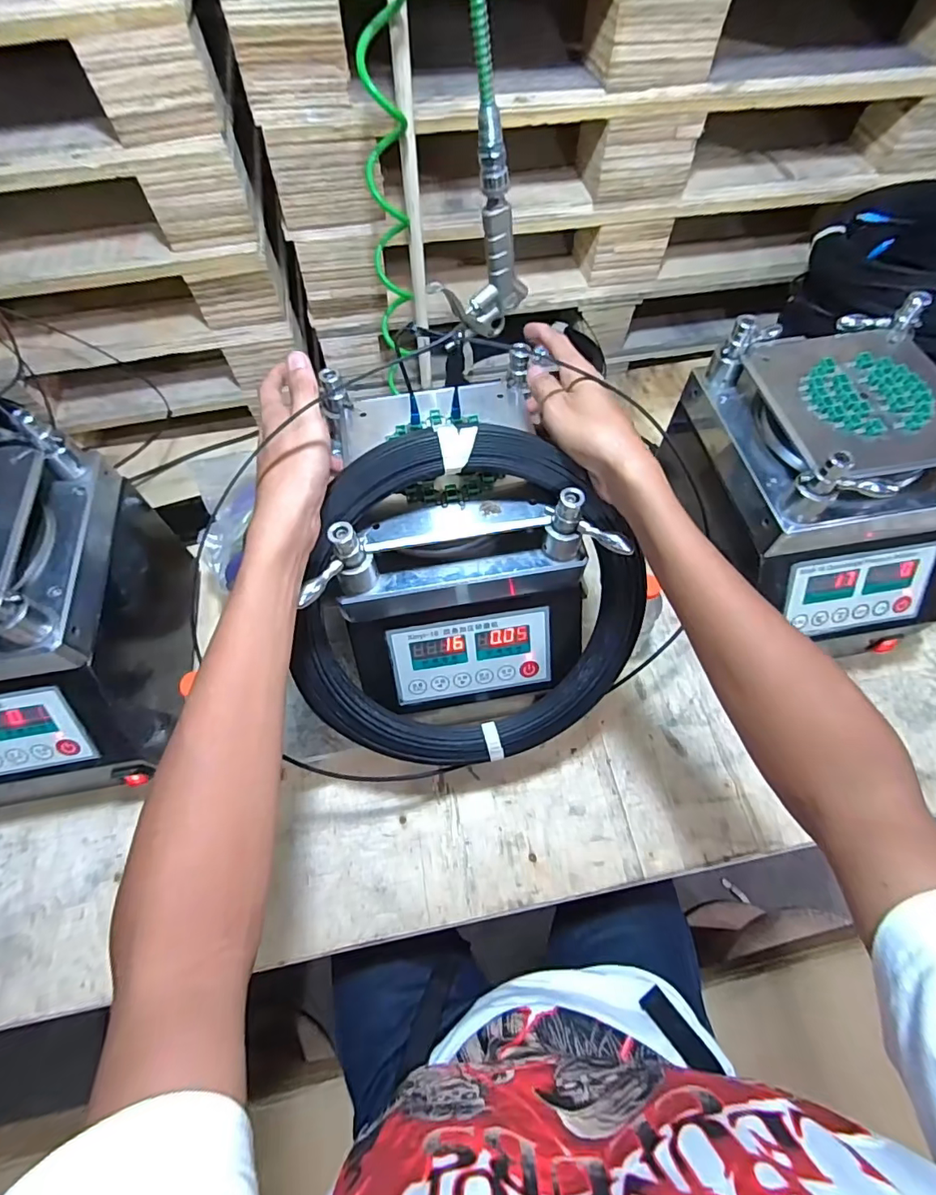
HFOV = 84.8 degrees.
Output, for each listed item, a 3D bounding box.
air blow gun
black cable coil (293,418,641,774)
[{"bbox_3d":[0.010,-0.313,0.453,0.090,0.164,0.030,-34,67,-15],"label":"air blow gun"},{"bbox_3d":[0.013,0.019,0.442,0.290,0.302,0.036,14,21,-14],"label":"black cable coil"}]

